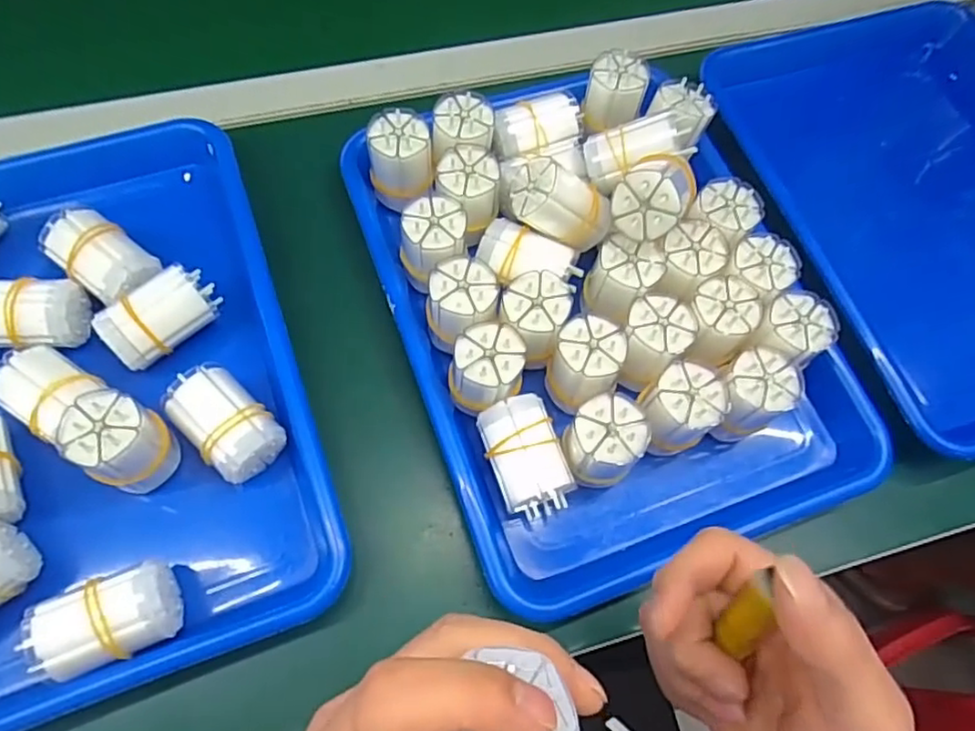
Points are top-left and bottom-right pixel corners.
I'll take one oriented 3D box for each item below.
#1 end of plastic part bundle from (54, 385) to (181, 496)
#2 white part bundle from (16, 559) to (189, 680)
[{"bbox_3d":[-0.188,0.041,0.336,0.039,0.057,0.039,1,67,-3],"label":"end of plastic part bundle"},{"bbox_3d":[-0.184,0.123,0.311,0.060,0.031,0.036,-19,69,-11],"label":"white part bundle"}]

